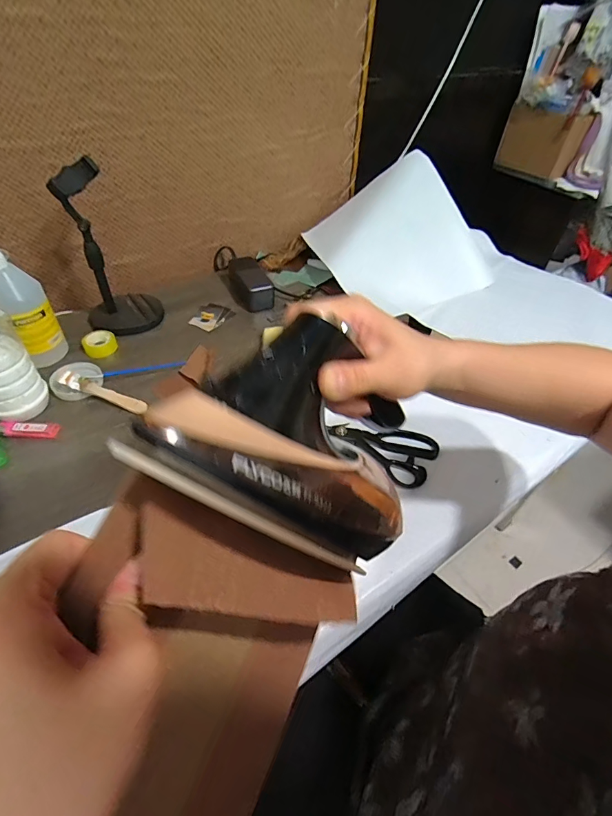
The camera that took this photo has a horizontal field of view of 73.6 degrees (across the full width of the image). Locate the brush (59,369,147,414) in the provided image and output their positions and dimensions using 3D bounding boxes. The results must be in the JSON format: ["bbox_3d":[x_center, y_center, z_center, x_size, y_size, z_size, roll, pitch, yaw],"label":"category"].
[{"bbox_3d":[-0.296,-0.023,0.596,0.133,0.009,0.024,22,65,2],"label":"brush"}]

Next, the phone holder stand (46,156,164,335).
[{"bbox_3d":[-0.322,-0.255,0.666,0.124,0.250,0.110,-19,50,-21],"label":"phone holder stand"}]

